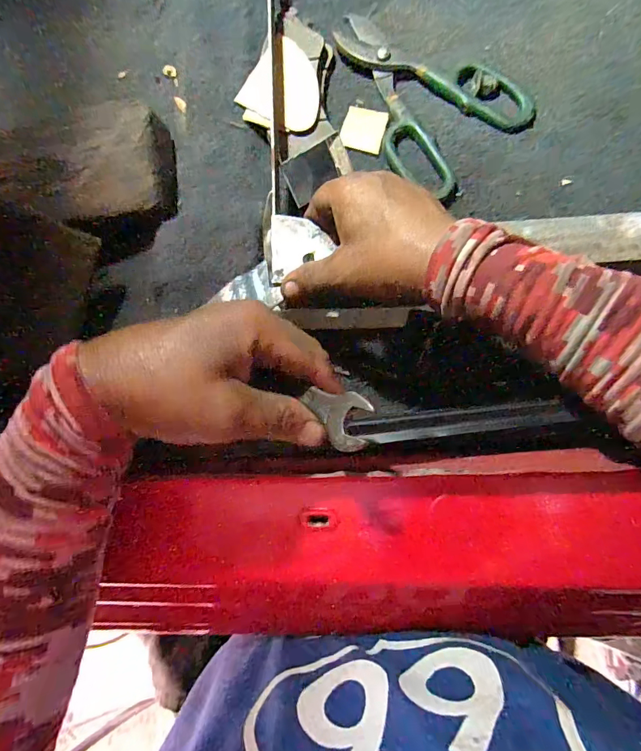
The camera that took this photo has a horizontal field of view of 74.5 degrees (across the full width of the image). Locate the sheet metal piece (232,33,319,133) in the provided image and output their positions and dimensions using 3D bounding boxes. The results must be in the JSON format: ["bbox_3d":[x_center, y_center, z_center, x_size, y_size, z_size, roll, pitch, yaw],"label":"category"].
[{"bbox_3d":[-0.027,-0.263,0.381,0.072,0.006,0.076,32,88,10],"label":"sheet metal piece"}]

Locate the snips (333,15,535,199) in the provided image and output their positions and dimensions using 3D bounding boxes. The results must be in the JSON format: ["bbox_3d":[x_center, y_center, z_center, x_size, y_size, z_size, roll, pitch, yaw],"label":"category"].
[{"bbox_3d":[0.085,-0.263,0.389,0.128,0.017,0.189,-43,80,0],"label":"snips"}]

